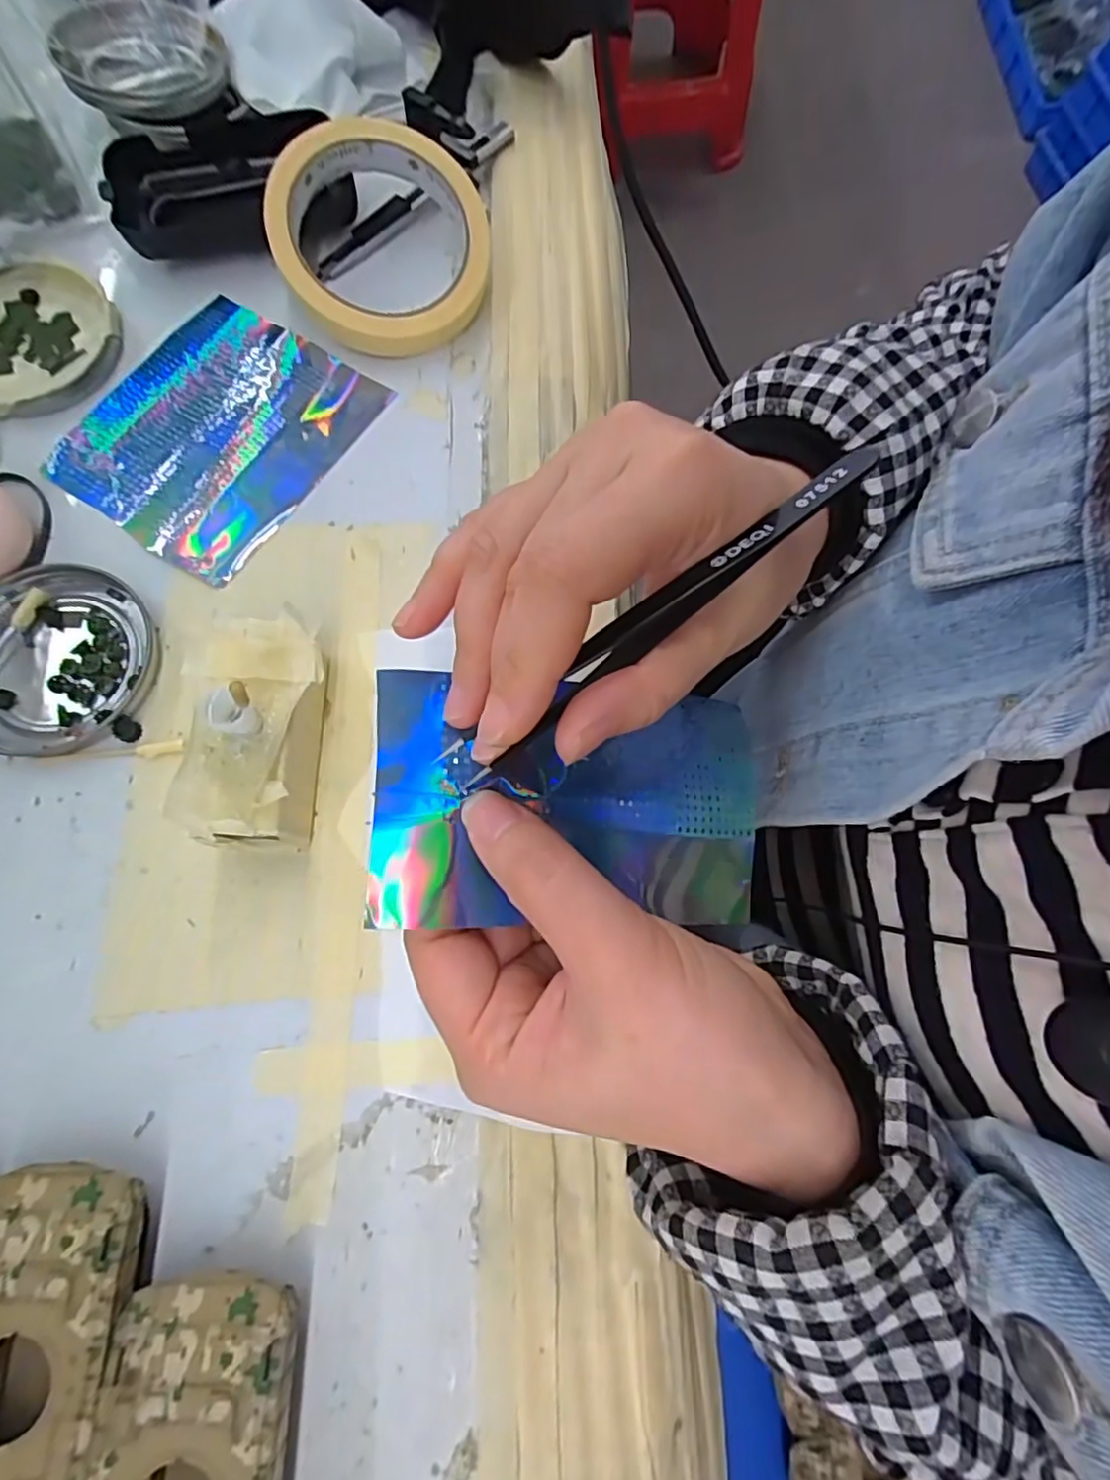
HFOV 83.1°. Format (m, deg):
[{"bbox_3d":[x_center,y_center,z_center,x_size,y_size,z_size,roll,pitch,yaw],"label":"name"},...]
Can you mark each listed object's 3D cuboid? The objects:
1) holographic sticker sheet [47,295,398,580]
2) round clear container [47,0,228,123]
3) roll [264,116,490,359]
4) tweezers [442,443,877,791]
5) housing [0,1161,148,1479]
[{"bbox_3d":[-0.153,-0.142,0.282,0.106,0.010,0.123,32,76,7],"label":"holographic sticker sheet"},{"bbox_3d":[-0.203,-0.337,0.306,0.069,0.018,0.072,-8,75,-3],"label":"round clear container"},{"bbox_3d":[-0.079,-0.230,0.290,0.096,0.018,0.096,0,90,-14],"label":"roll"},{"bbox_3d":[0.023,-0.030,0.161,0.128,0.017,0.014,-37,78,8],"label":"tweezers"},{"bbox_3d":[-0.153,0.179,0.185,0.052,0.027,0.094,2,75,0],"label":"housing"}]

